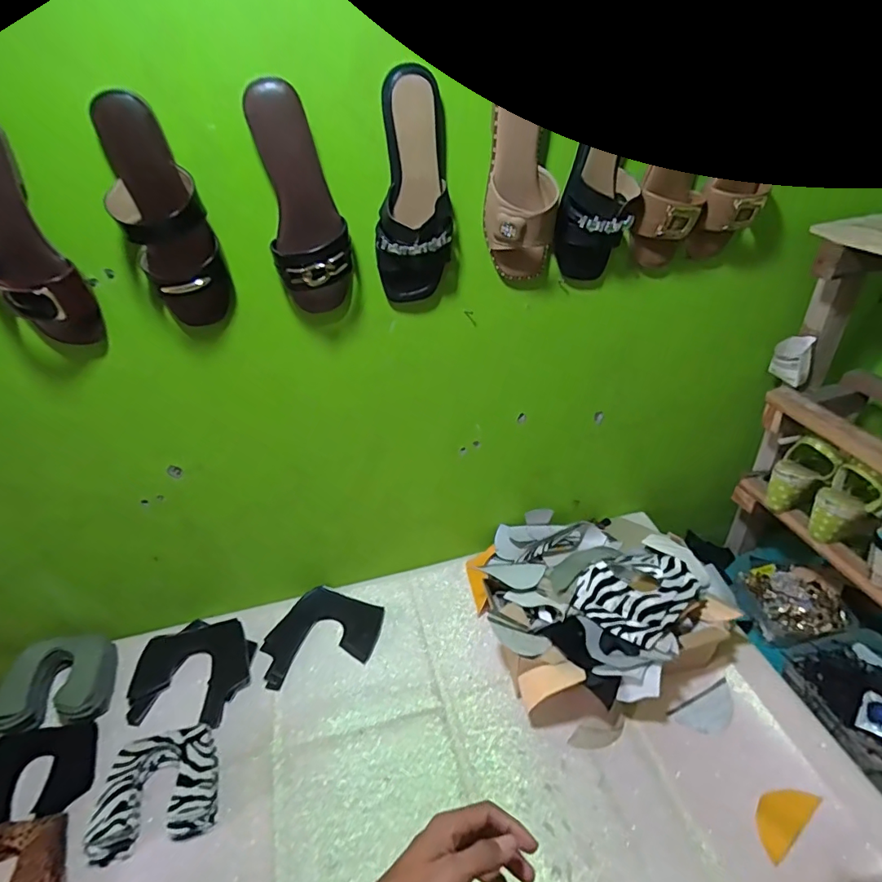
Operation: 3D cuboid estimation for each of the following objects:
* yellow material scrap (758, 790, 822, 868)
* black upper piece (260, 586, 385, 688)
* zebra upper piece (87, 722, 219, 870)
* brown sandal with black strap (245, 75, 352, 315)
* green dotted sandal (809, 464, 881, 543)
[{"bbox_3d":[0.438,0.482,0.641,0.103,0.004,0.047,-31,44,-24],"label":"yellow material scrap"},{"bbox_3d":[-0.215,0.352,0.885,0.187,0.018,0.191,10,37,19],"label":"black upper piece"},{"bbox_3d":[-0.396,0.488,0.700,0.154,0.034,0.137,-12,36,-12],"label":"zebra upper piece"},{"bbox_3d":[-0.156,-0.265,0.576,0.085,0.240,0.055,-12,36,-11],"label":"brown sandal with black strap"},{"bbox_3d":[0.663,0.103,0.807,0.069,0.134,0.081,-28,42,-31],"label":"green dotted sandal"}]

